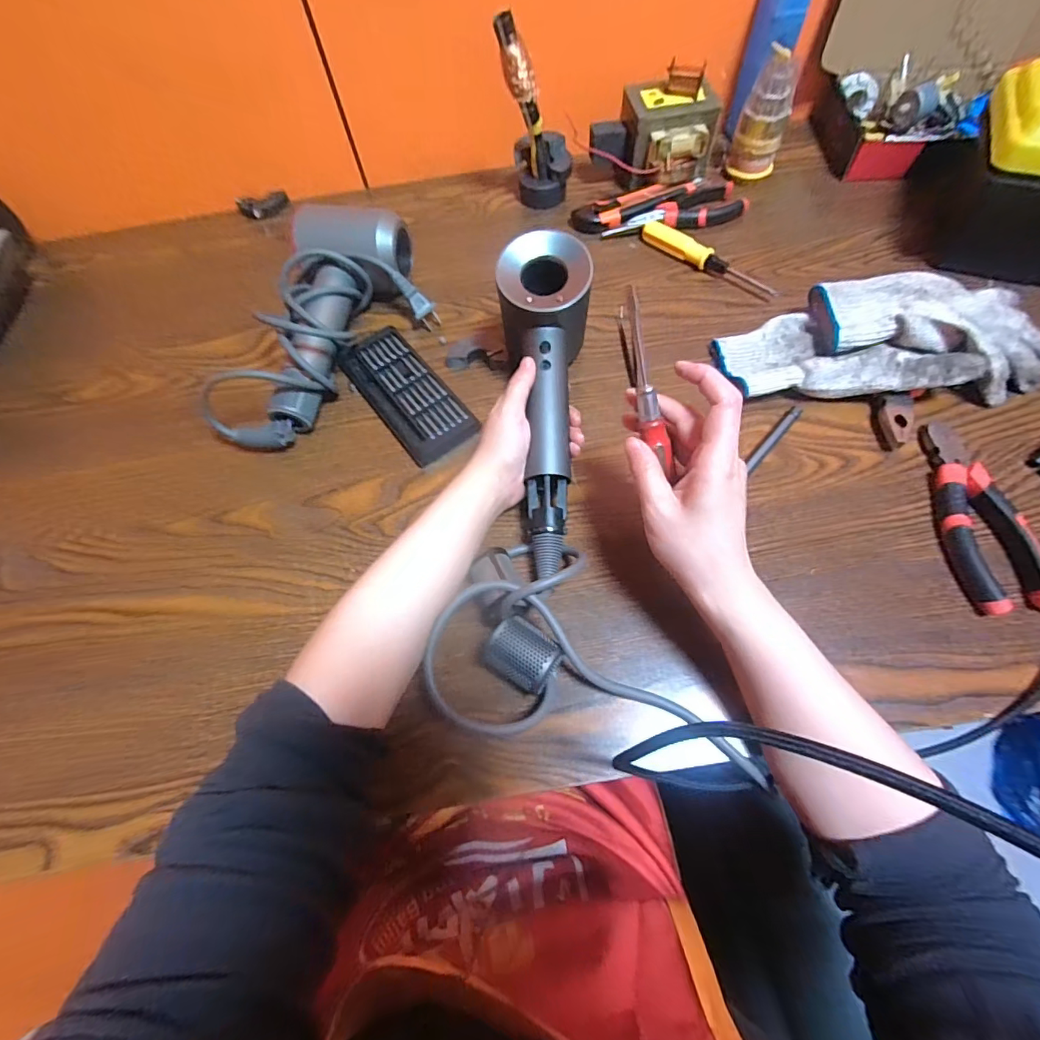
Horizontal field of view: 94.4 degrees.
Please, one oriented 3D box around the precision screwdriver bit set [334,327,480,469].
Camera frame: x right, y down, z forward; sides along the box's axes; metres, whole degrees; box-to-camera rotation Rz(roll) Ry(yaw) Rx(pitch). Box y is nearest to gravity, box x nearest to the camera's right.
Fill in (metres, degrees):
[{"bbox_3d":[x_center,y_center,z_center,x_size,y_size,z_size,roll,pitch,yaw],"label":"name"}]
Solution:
[{"bbox_3d":[-0.107,-0.119,0.452,0.065,0.014,0.158,-36,68,-12],"label":"precision screwdriver bit set"}]

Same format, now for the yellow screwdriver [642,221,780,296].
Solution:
[{"bbox_3d":[0.193,-0.270,0.500,0.154,0.019,0.015,39,73,19],"label":"yellow screwdriver"}]

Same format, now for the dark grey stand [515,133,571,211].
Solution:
[{"bbox_3d":[0.027,-0.398,0.551,0.063,0.053,0.049,-7,65,0],"label":"dark grey stand"}]

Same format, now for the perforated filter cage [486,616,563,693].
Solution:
[{"bbox_3d":[0.003,0.094,0.331,0.044,0.037,0.036,32,71,16],"label":"perforated filter cage"}]

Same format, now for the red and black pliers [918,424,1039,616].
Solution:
[{"bbox_3d":[0.343,-0.006,0.364,0.050,0.025,0.152,-4,65,2],"label":"red and black pliers"}]

